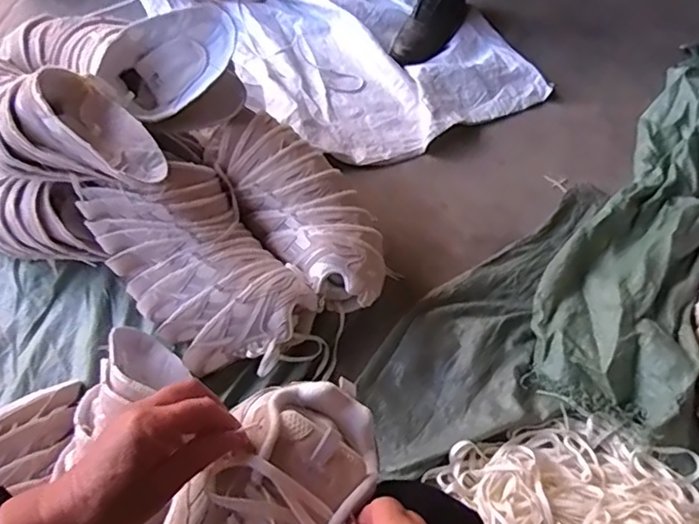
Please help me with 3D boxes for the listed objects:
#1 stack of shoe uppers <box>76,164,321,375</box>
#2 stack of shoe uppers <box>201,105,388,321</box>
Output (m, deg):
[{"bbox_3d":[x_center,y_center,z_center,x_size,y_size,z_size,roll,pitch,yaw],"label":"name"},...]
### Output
[{"bbox_3d":[-0.238,0.003,0.902,0.212,0.161,0.344,-35,63,-18],"label":"stack of shoe uppers"},{"bbox_3d":[-0.075,-0.088,0.947,0.155,0.114,0.379,-35,75,-18],"label":"stack of shoe uppers"}]

